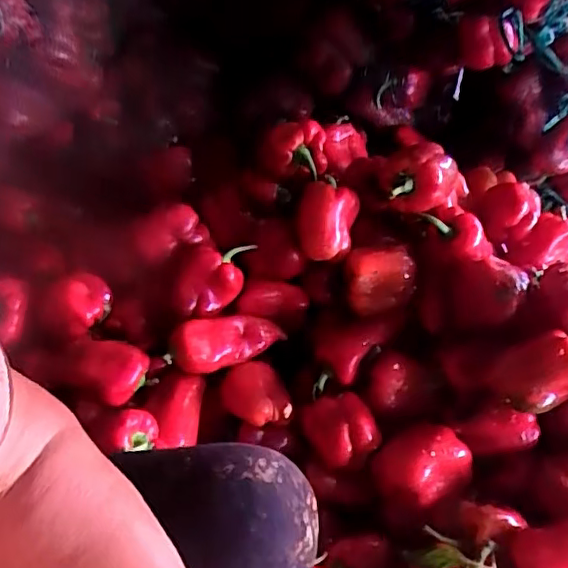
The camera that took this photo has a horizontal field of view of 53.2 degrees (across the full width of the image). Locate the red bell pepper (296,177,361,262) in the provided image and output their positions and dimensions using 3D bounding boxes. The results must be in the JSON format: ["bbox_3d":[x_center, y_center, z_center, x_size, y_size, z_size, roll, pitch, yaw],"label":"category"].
[{"bbox_3d":[0.058,-0.092,0.788,0.082,0.074,0.094,12,45,5],"label":"red bell pepper"}]

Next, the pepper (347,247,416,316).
[{"bbox_3d":[0.130,-0.005,0.761,0.091,0.066,0.069,5,45,-2],"label":"pepper"}]

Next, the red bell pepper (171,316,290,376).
[{"bbox_3d":[-0.075,0.073,0.770,0.156,0.053,0.064,-19,50,-25],"label":"red bell pepper"}]

